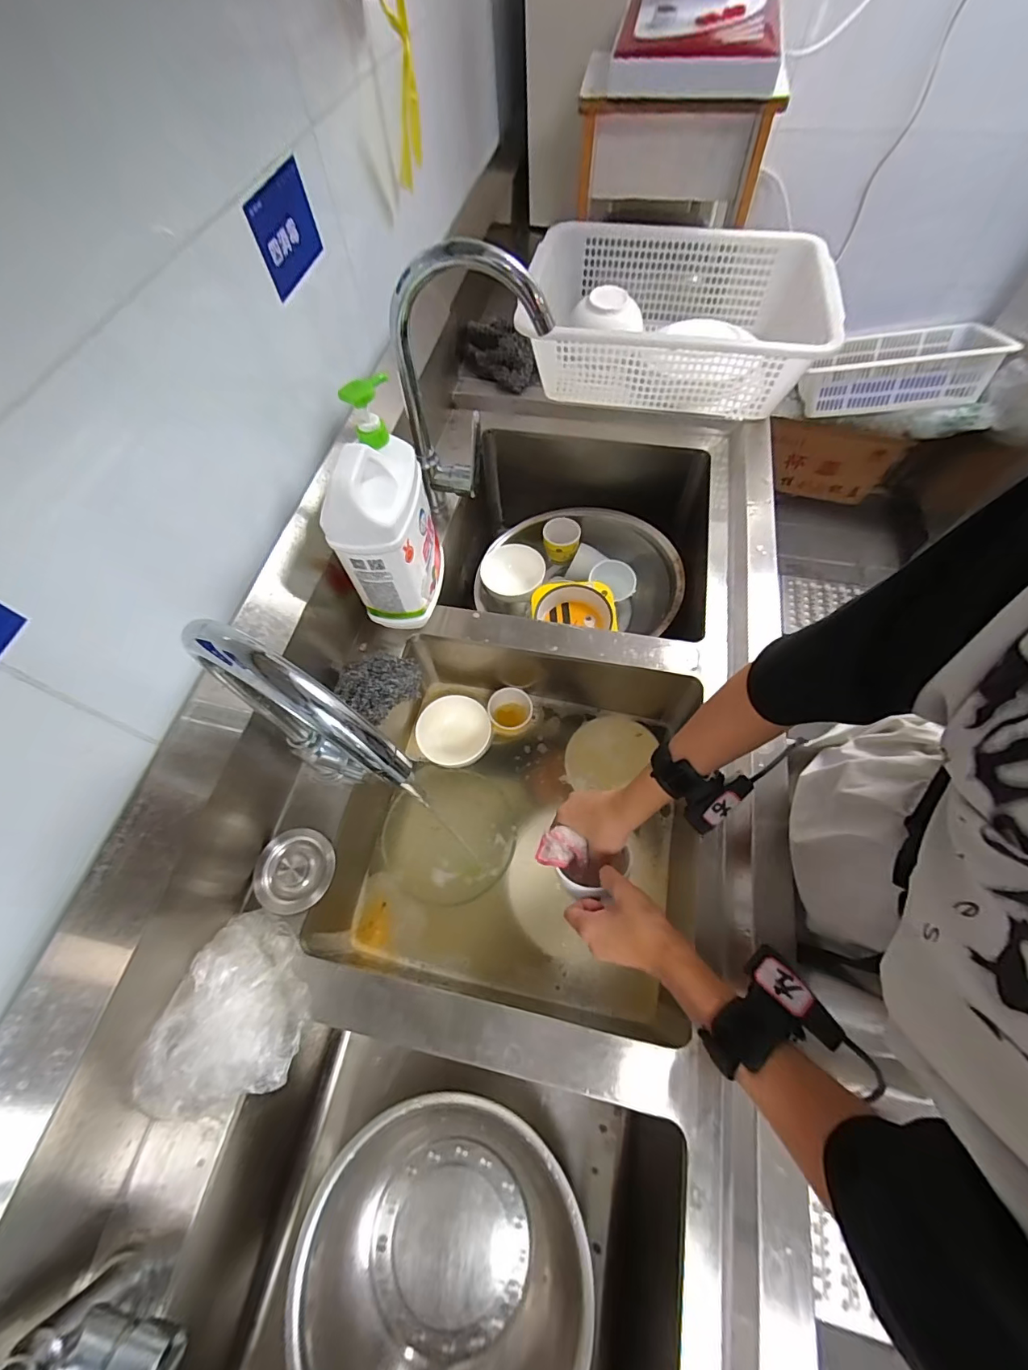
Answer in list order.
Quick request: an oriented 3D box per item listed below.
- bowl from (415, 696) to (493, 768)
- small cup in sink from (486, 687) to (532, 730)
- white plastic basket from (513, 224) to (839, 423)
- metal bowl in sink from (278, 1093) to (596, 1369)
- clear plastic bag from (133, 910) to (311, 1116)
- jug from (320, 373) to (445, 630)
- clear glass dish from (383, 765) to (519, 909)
[{"bbox_3d":[-0.092,0.076,0.754,0.110,0.056,0.105,1,63,4],"label":"bowl"},{"bbox_3d":[-0.005,0.043,0.770,0.068,0.060,0.065,-1,63,3],"label":"small cup in sink"},{"bbox_3d":[0.264,-0.610,0.830,0.480,0.161,0.387,17,65,12],"label":"white plastic basket"},{"bbox_3d":[-0.071,0.629,0.525,0.292,0.110,0.287,-1,63,3],"label":"metal bowl in sink"},{"bbox_3d":[-0.251,0.300,0.434,0.102,0.060,0.159,8,64,8],"label":"clear plastic bag"},{"bbox_3d":[-0.149,-0.188,0.557,0.094,0.236,0.124,-4,63,1],"label":"jug"},{"bbox_3d":[-0.093,0.212,0.693,0.181,0.021,0.181,-1,63,3],"label":"clear glass dish"}]

